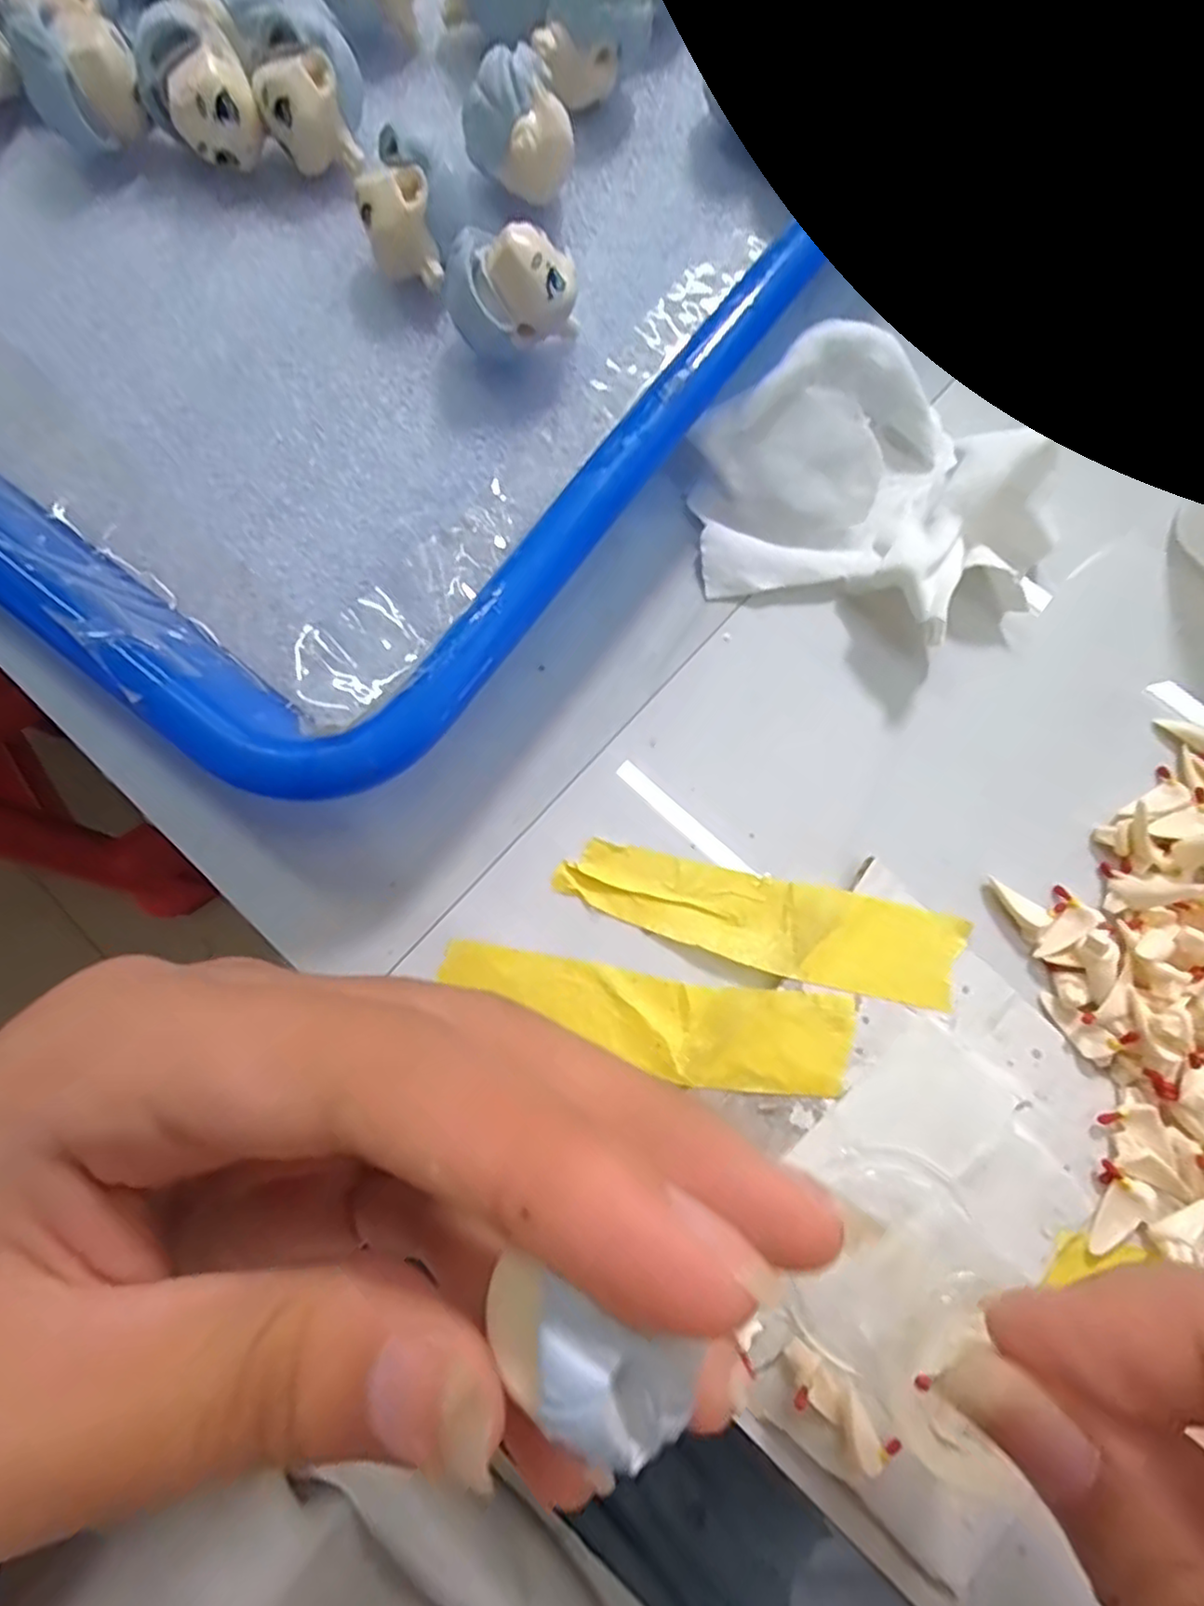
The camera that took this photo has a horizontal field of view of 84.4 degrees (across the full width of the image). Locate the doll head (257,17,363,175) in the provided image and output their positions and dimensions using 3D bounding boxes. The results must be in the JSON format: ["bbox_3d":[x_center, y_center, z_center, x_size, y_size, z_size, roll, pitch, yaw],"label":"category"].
[{"bbox_3d":[-0.069,-0.168,0.158,0.022,0.022,0.021,0,78,0],"label":"doll head"}]

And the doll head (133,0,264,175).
[{"bbox_3d":[-0.095,-0.166,0.157,0.023,0.024,0.021,-29,80,-6],"label":"doll head"}]

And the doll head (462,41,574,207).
[{"bbox_3d":[-0.020,-0.157,0.158,0.024,0.023,0.021,-10,78,-2],"label":"doll head"}]

